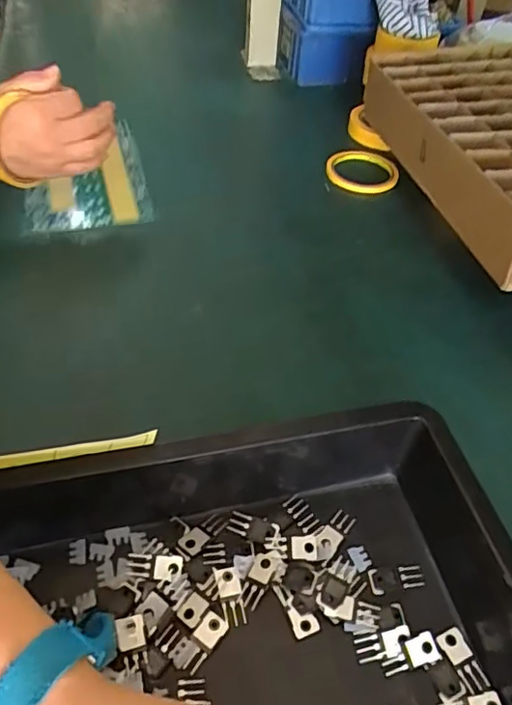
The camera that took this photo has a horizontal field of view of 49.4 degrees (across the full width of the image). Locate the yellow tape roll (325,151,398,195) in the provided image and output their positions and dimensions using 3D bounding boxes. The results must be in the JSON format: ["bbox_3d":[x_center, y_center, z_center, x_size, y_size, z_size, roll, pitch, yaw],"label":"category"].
[{"bbox_3d":[0.141,-0.236,0.719,0.095,0.010,0.095,3,48,-3],"label":"yellow tape roll"}]

